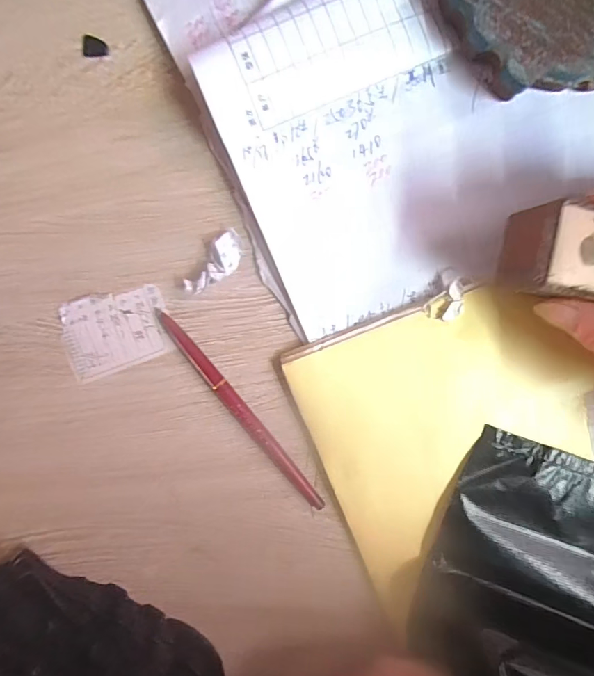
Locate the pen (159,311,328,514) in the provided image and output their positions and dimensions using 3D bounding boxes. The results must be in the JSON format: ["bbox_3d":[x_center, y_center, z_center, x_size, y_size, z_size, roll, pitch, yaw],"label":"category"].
[{"bbox_3d":[-0.033,0.041,0.253,0.010,0.007,0.143,-38,91,9],"label":"pen"}]

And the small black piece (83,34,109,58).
[{"bbox_3d":[-0.112,-0.160,0.243,0.015,0.004,0.011,17,98,4],"label":"small black piece"}]

